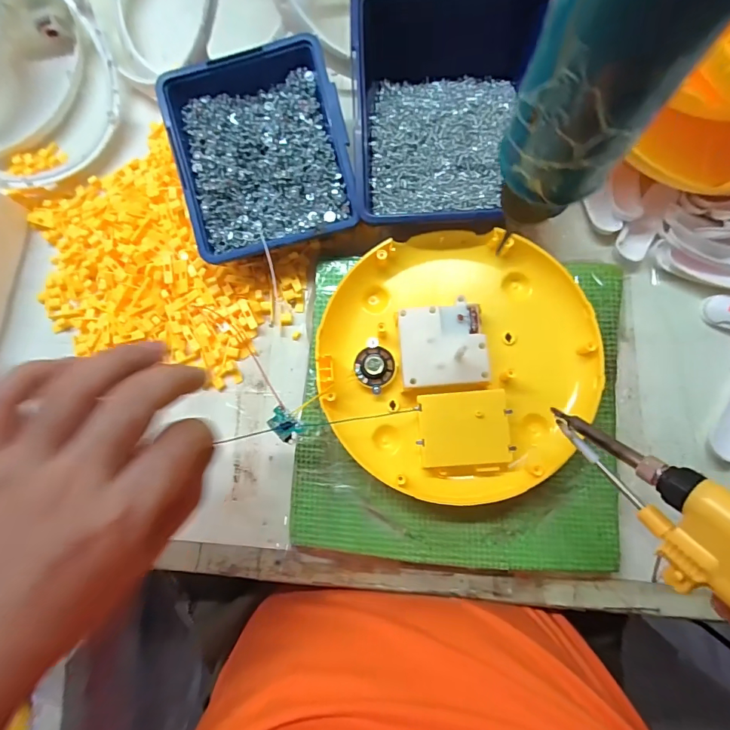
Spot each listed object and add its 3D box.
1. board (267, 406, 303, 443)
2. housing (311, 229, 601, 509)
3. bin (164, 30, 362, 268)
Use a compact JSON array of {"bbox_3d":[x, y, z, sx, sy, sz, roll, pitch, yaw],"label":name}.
[{"bbox_3d":[-0.051,0.037,0.271,0.023,0.008,0.014,43,88,8],"label":"board"},{"bbox_3d":[0.061,-0.004,0.294,0.177,0.030,0.178,0,85,5],"label":"housing"},{"bbox_3d":[-0.074,-0.152,0.322,0.121,0.049,0.137,-15,84,3],"label":"bin"}]

